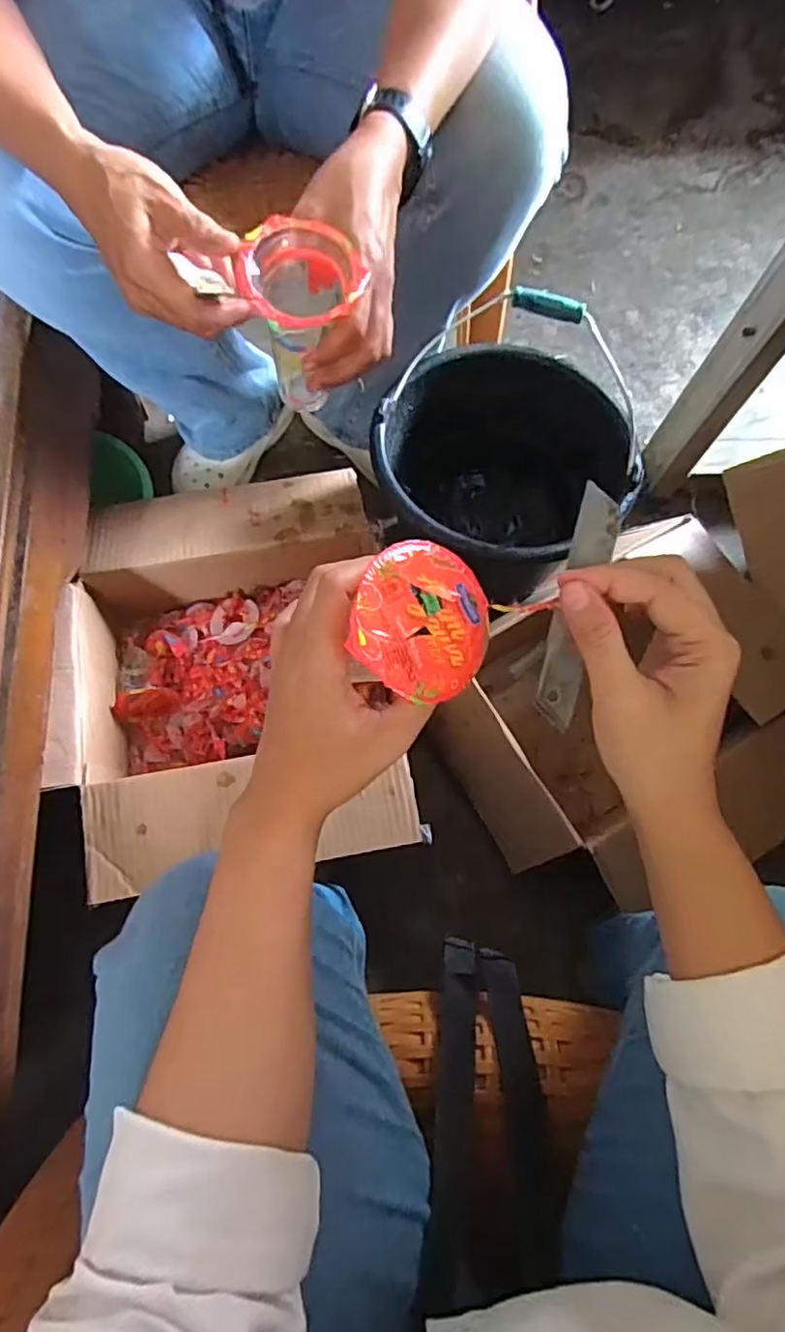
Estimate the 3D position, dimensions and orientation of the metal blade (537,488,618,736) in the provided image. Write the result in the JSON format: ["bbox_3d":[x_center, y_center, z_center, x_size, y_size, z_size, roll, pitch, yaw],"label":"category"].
[{"bbox_3d":[0.080,-0.025,0.274,0.017,0.004,0.103,13,92,19],"label":"metal blade"}]

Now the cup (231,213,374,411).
[{"bbox_3d":[-0.057,-0.230,0.438,0.070,0.117,0.069,0,73,-1],"label":"cup"}]

